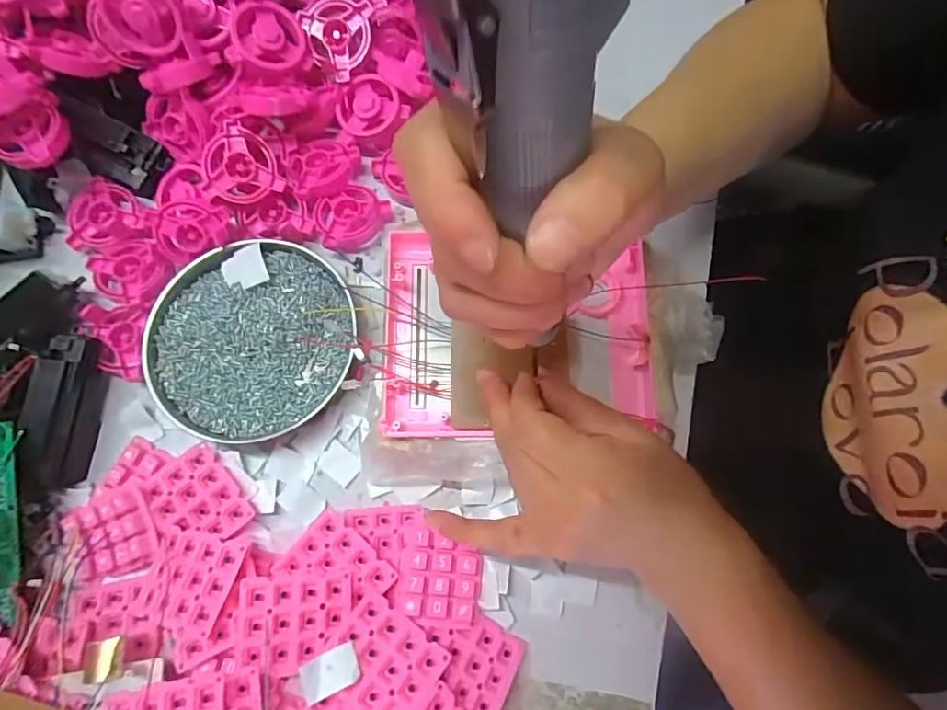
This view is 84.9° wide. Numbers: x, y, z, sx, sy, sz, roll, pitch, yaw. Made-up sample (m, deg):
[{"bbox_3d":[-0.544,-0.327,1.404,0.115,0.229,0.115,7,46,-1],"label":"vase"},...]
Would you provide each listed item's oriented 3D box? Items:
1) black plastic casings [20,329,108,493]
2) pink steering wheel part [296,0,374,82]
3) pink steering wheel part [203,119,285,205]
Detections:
[{"bbox_3d":[-0.258,0.036,0.330,0.017,0.049,0.093,2,76,0],"label":"black plastic casings"},{"bbox_3d":[-0.099,-0.229,0.372,0.051,0.011,0.052,19,102,1],"label":"pink steering wheel part"},{"bbox_3d":[-0.165,-0.132,0.359,0.051,0.011,0.052,-24,99,-5],"label":"pink steering wheel part"}]

